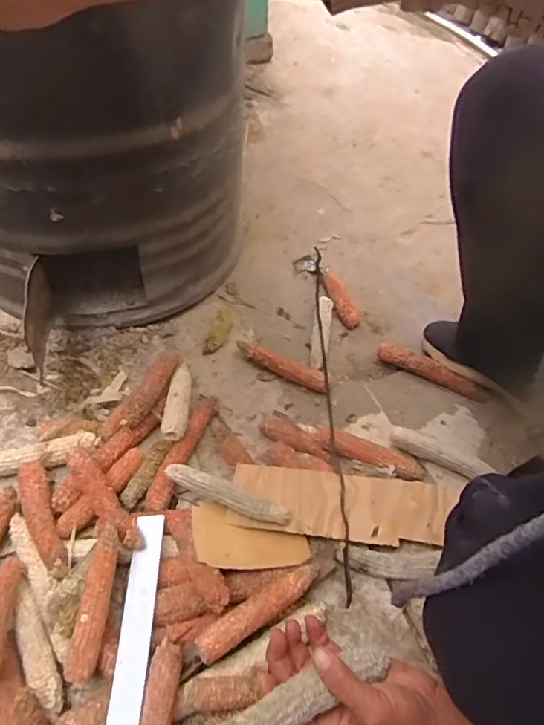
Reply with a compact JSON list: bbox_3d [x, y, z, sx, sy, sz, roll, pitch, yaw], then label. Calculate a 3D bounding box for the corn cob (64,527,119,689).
[{"bbox_3d":[-0.174,0.233,0.526,0.029,0.024,0.139,8,54,2],"label":"corn cob"}]

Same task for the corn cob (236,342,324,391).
[{"bbox_3d":[0.013,0.004,0.751,0.136,0.029,0.026,23,56,12],"label":"corn cob"}]

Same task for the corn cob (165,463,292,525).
[{"bbox_3d":[-0.051,0.151,0.603,0.147,0.024,0.024,22,56,12],"label":"corn cob"}]

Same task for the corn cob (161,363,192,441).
[{"bbox_3d":[-0.121,0.046,0.692,0.030,0.022,0.135,1,37,-3],"label":"corn cob"}]

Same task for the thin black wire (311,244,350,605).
[{"bbox_3d":[0.077,0.033,0.720,0.014,0.030,0.548,1,54,-3],"label":"thin black wire"}]

